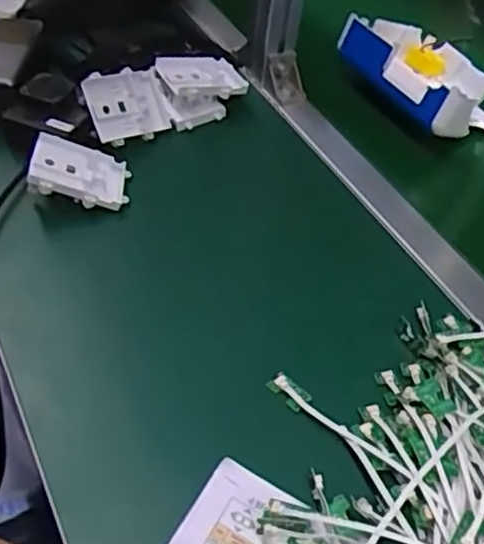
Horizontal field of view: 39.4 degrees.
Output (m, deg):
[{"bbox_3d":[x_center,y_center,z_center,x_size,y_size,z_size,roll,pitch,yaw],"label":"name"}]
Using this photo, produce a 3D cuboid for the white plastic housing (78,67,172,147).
[{"bbox_3d":[-0.110,-0.158,0.647,0.083,0.065,0.014,-21,12,-39],"label":"white plastic housing"}]

